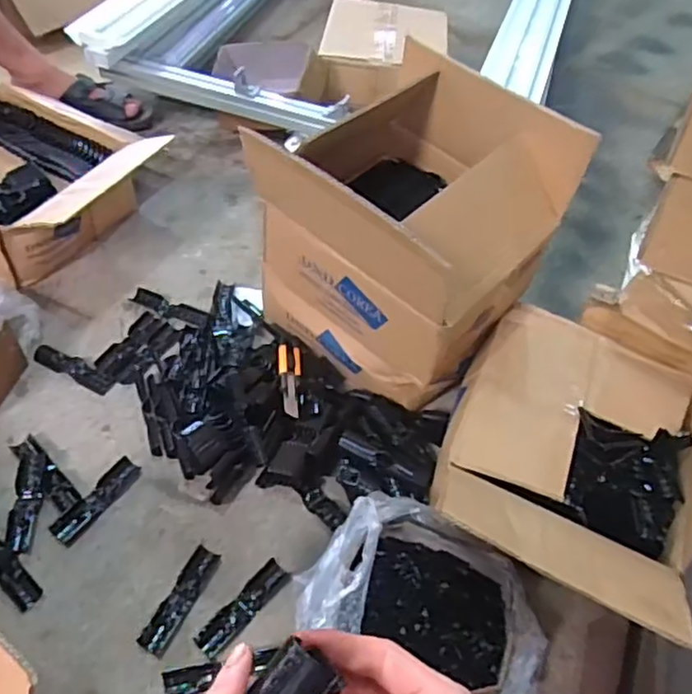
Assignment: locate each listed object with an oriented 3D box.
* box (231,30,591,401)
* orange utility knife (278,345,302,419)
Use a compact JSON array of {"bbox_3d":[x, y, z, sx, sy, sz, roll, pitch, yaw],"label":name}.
[{"bbox_3d":[0.071,-0.140,0.927,0.327,0.374,0.316,38,55,23],"label":"box"},{"bbox_3d":[-0.078,0.045,0.937,0.032,0.015,0.155,-1,36,-6],"label":"orange utility knife"}]

